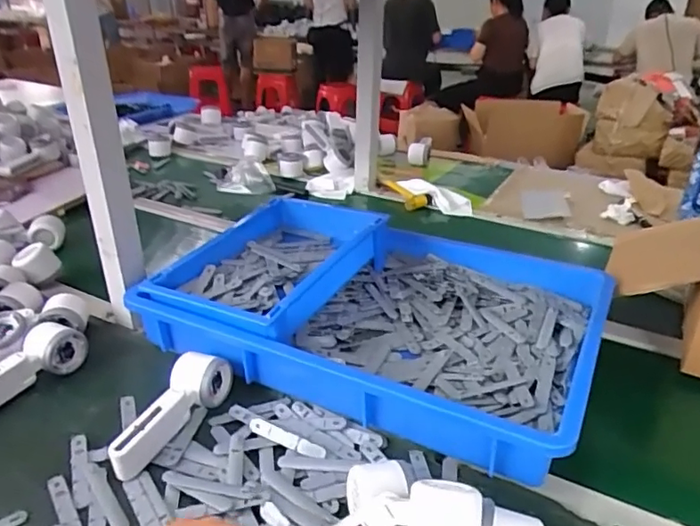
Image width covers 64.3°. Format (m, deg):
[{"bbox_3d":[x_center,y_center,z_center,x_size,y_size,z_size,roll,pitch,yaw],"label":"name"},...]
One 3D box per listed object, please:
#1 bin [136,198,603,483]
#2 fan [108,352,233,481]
[{"bbox_3d":[0.037,0.059,0.767,0.554,0.107,0.390,13,30,23],"label":"bin"},{"bbox_3d":[-0.198,0.167,0.627,0.057,0.050,0.166,10,29,17],"label":"fan"}]

